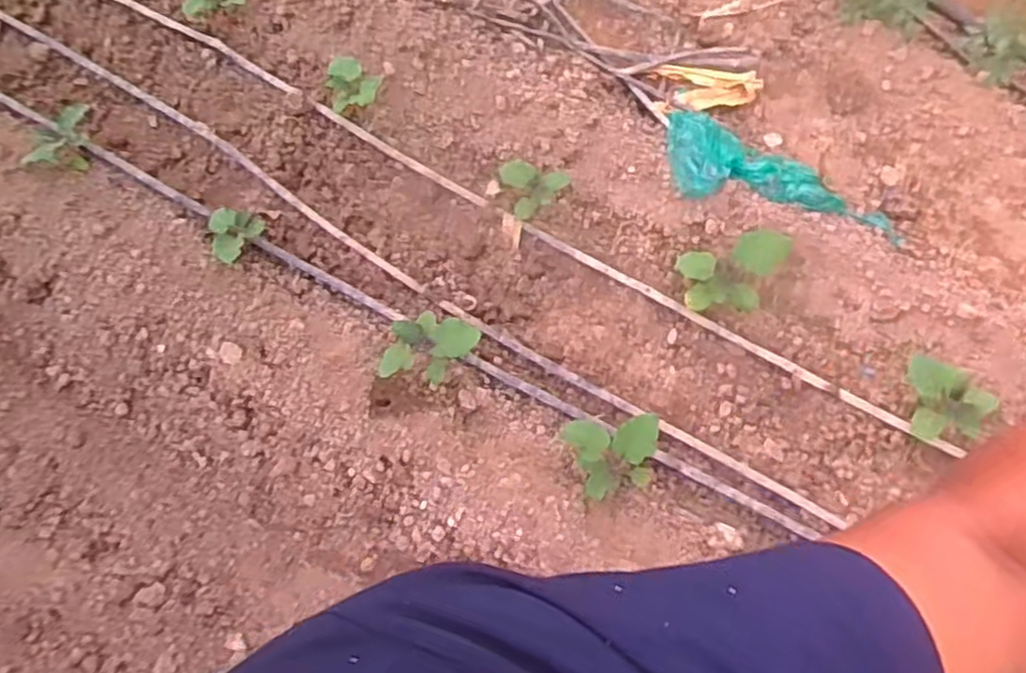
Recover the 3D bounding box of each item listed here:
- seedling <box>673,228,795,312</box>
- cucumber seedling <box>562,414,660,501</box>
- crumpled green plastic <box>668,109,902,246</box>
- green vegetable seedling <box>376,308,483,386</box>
[{"bbox_3d":[0.468,-0.153,1.620,0.190,0.154,0.170,30,70,13],"label":"seedling"},{"bbox_3d":[0.198,0.238,1.483,0.177,0.115,0.140,-2,66,0],"label":"cucumber seedling"},{"bbox_3d":[0.613,-0.351,1.752,0.605,0.080,0.247,32,70,14],"label":"crumpled green plastic"},{"bbox_3d":[-0.177,0.025,1.621,0.207,0.107,0.157,3,66,2],"label":"green vegetable seedling"}]

